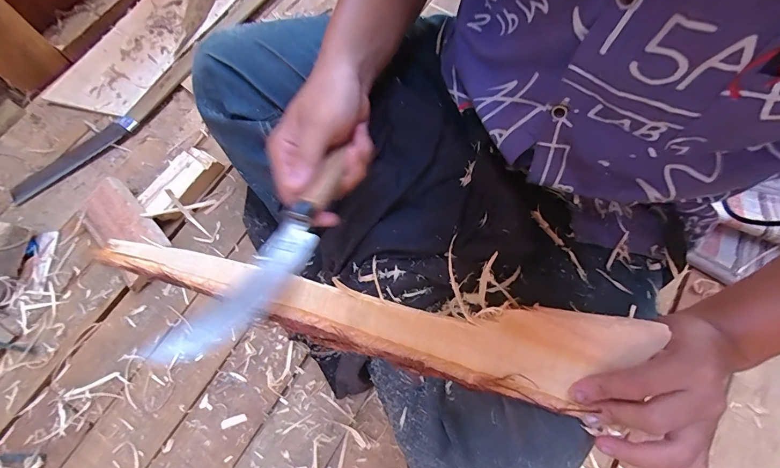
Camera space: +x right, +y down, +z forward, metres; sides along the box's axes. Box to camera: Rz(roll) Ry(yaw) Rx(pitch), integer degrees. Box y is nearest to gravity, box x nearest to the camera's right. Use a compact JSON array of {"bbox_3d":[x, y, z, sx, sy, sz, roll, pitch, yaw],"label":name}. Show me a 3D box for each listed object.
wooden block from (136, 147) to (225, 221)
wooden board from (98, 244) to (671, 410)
[{"bbox_3d":[-0.309,-0.074,0.554,0.058,0.038,0.114,30,74,11],"label":"wooden block"},{"bbox_3d":[0.008,0.058,0.243,0.350,0.028,0.061,14,71,-8],"label":"wooden board"}]

